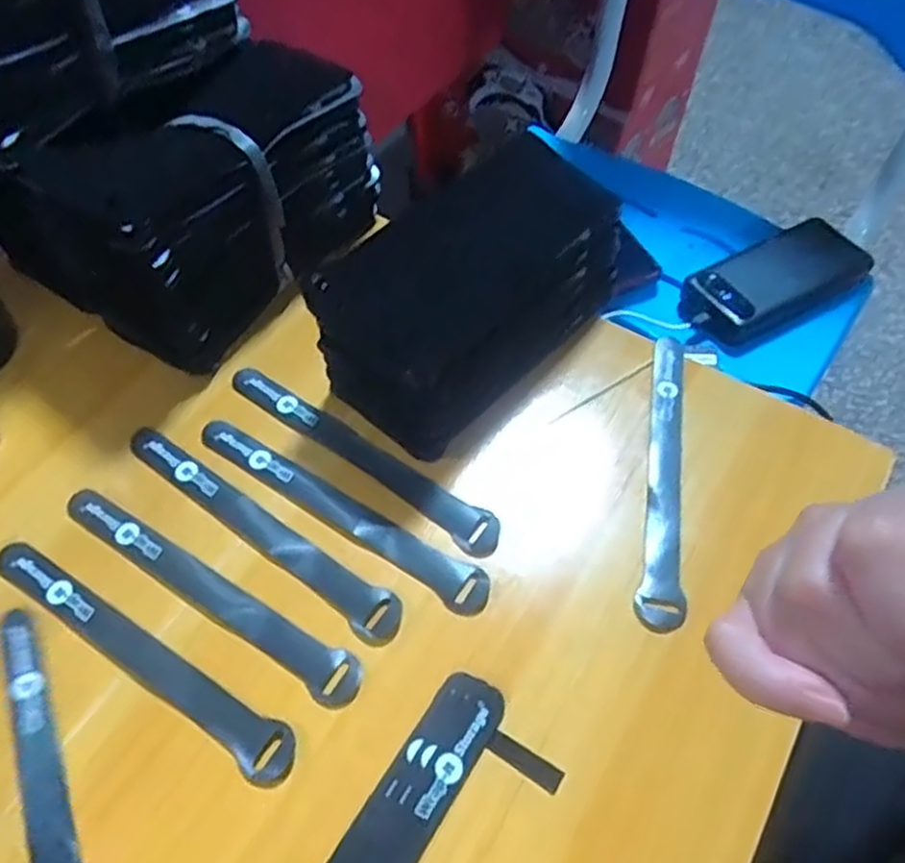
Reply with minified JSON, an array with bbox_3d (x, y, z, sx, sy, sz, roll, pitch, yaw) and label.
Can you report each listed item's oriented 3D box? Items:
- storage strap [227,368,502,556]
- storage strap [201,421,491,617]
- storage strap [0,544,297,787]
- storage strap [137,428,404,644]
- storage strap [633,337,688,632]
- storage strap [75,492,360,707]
[{"bbox_3d":[-0.056,0.012,0.445,0.199,0.008,0.026,33,62,21],"label":"storage strap"},{"bbox_3d":[-0.066,0.044,0.428,0.201,0.004,0.025,30,62,19],"label":"storage strap"},{"bbox_3d":[-0.163,0.113,0.376,0.198,0.004,0.025,28,61,15],"label":"storage strap"},{"bbox_3d":[-0.112,0.054,0.420,0.202,0.004,0.025,30,65,20],"label":"storage strap"},{"bbox_3d":[0.125,0.020,0.439,0.025,0.007,0.197,15,55,-3],"label":"storage strap"},{"bbox_3d":[-0.134,0.083,0.400,0.200,0.004,0.024,29,64,19],"label":"storage strap"}]

